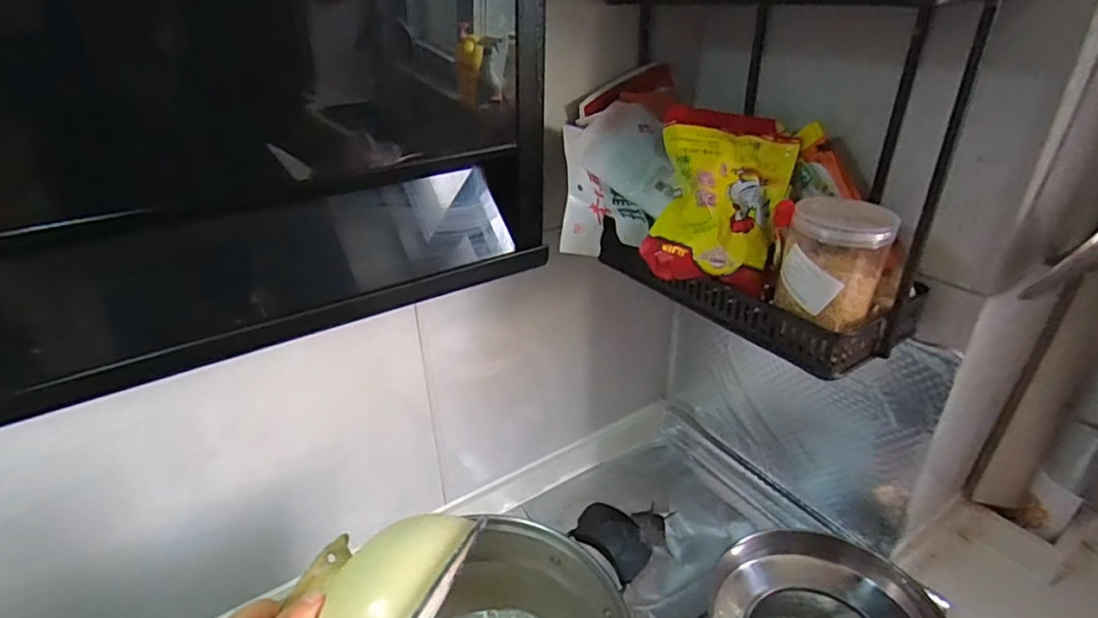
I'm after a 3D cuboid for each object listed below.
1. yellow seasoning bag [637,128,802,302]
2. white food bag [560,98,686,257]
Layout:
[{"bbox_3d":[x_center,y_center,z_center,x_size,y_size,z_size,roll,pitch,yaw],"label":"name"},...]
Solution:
[{"bbox_3d":[0.180,-0.117,0.601,0.135,0.195,0.043,14,-13,-4],"label":"yellow seasoning bag"},{"bbox_3d":[0.076,-0.157,0.651,0.120,0.191,0.041,2,-9,-10],"label":"white food bag"}]

